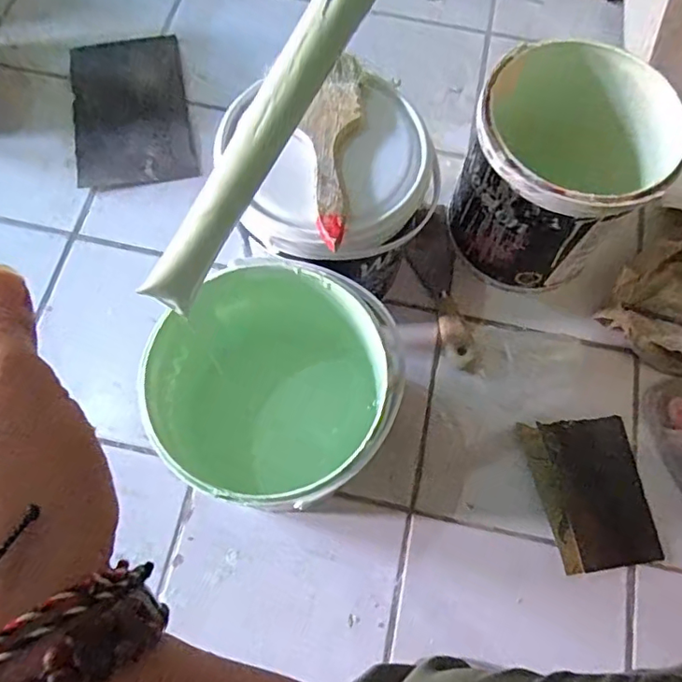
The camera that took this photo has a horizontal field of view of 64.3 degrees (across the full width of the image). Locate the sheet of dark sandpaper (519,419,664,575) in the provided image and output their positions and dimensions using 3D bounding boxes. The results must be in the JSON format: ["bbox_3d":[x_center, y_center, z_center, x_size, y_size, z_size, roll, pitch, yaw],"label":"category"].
[{"bbox_3d":[0.249,0.145,0.529,0.112,0.040,0.139,-7,72,-4],"label":"sheet of dark sandpaper"}]

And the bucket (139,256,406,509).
[{"bbox_3d":[-0.055,0.046,0.480,0.175,0.184,0.186,0,71,-1],"label":"bucket"}]

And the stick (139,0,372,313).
[{"bbox_3d":[-0.001,-0.127,0.205,0.018,0.014,0.296,44,114,12],"label":"stick"}]

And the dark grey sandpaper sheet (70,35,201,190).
[{"bbox_3d":[-0.267,-0.297,0.687,0.137,0.007,0.228,-11,72,-5],"label":"dark grey sandpaper sheet"}]

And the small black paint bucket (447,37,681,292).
[{"bbox_3d":[0.212,-0.170,0.560,0.167,0.180,0.173,0,71,-1],"label":"small black paint bucket"}]

